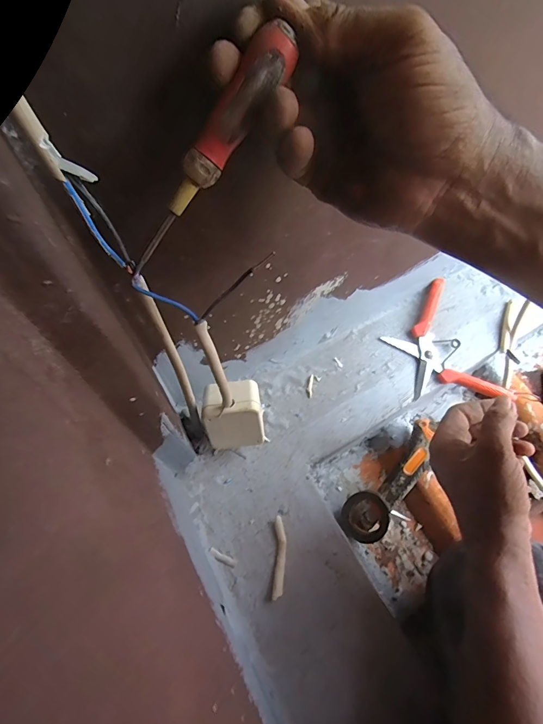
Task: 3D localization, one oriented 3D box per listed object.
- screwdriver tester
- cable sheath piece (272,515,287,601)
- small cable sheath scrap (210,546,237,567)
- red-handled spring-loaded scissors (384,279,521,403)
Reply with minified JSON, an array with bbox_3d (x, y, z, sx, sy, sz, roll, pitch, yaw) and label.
[{"bbox_3d":[-0.034,-0.103,0.191,0.130,0.017,0.015,-49,58,20],"label":"screwdriver tester"},{"bbox_3d":[0.008,0.196,0.376,0.011,0.011,0.072,0,56,5],"label":"cable sheath piece"},{"bbox_3d":[-0.048,0.193,0.368,0.030,0.005,0.008,32,61,-5],"label":"small cable sheath scrap"},{"bbox_3d":[0.219,-0.001,0.484,0.106,0.014,0.170,-30,74,-7],"label":"red-handled spring-loaded scissors"}]

